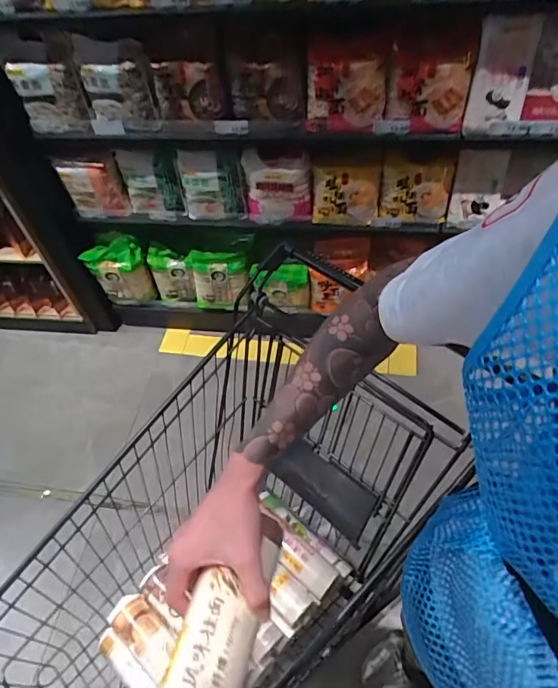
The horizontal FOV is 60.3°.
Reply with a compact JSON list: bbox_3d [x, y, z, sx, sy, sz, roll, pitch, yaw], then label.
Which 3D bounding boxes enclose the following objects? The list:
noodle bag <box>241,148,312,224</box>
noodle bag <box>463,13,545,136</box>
[{"bbox_3d":[-0.009,-0.436,1.340,0.194,0.251,0.062,9,54,13],"label":"noodle bag"},{"bbox_3d":[0.474,-0.568,1.018,0.119,0.219,0.041,-12,52,-3],"label":"noodle bag"}]

